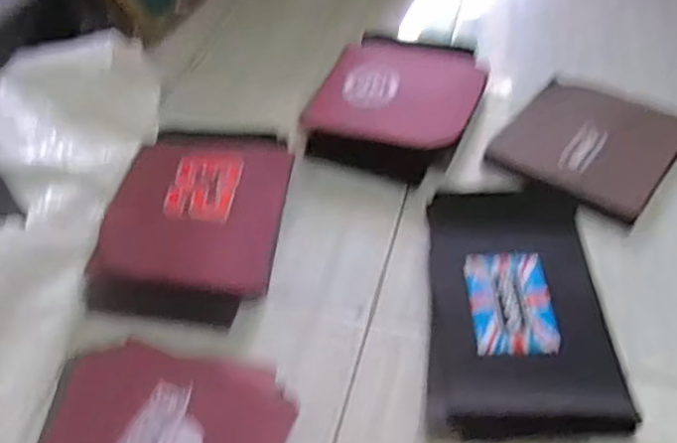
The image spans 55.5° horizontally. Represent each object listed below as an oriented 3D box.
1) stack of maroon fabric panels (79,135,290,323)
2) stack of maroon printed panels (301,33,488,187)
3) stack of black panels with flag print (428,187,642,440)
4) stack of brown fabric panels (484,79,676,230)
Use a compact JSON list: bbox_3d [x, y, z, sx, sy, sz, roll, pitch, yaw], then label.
[{"bbox_3d":[-0.171,-0.008,0.786,0.198,0.044,0.295,3,48,5],"label":"stack of maroon fabric panels"},{"bbox_3d":[0.082,-0.173,0.928,0.222,0.042,0.290,14,50,15],"label":"stack of maroon printed panels"},{"bbox_3d":[0.195,0.079,0.704,0.184,0.029,0.318,2,48,5],"label":"stack of black panels with flag print"},{"bbox_3d":[0.337,-0.108,0.863,0.202,0.035,0.224,30,56,26],"label":"stack of brown fabric panels"}]

